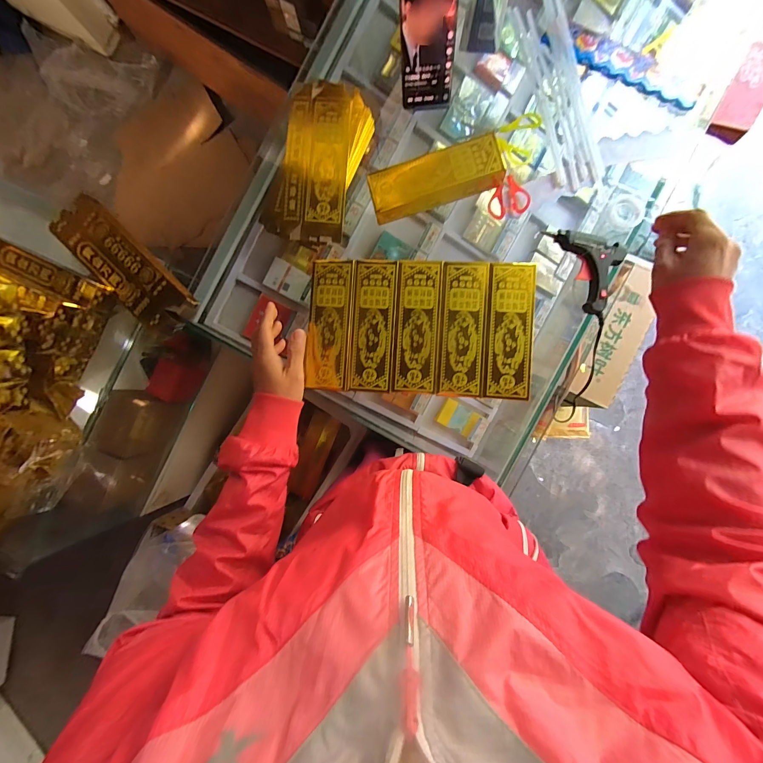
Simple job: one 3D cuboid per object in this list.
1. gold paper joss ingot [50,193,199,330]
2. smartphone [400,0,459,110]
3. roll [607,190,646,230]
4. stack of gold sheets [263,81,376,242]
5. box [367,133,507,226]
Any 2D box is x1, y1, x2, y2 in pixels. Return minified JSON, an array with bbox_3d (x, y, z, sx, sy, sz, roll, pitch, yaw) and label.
[{"bbox_3d":[-0.435,-0.197,0.557,0.280,0.038,0.089,44,93,5],"label":"gold paper joss ingot"},{"bbox_3d":[0.064,-0.470,0.449,0.073,0.162,0.007,-1,62,6],"label":"smartphone"},{"bbox_3d":[0.359,-0.253,0.480,0.050,0.015,0.053,0,89,6],"label":"roll"},{"bbox_3d":[-0.100,-0.342,0.518,0.127,0.031,0.238,15,90,6],"label":"stack of gold sheets"},{"bbox_3d":[0.079,-0.307,0.495,0.196,0.037,0.069,-15,87,5],"label":"box"}]

